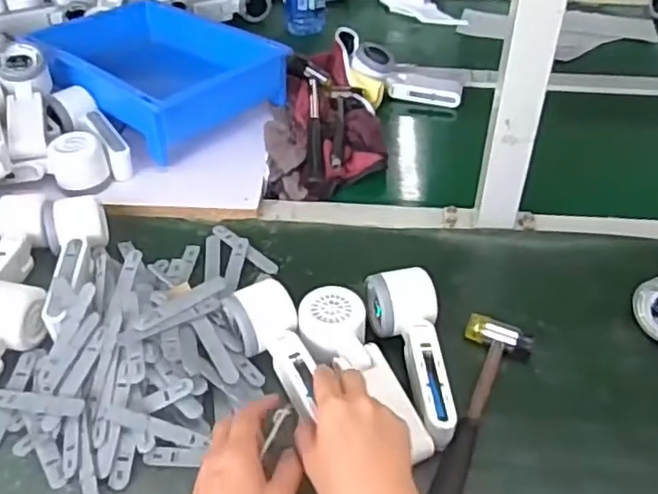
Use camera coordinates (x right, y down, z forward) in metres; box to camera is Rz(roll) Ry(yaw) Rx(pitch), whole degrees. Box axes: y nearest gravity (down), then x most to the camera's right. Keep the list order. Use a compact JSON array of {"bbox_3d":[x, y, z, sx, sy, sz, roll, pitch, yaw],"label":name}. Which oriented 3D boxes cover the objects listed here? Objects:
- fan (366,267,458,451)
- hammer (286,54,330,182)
[{"bbox_3d":[0.068,0.094,0.557,0.057,0.054,0.158,-1,42,-3],"label":"fan"},{"bbox_3d":[-0.021,-0.174,0.839,0.062,0.032,0.238,-3,42,-5],"label":"hammer"}]

